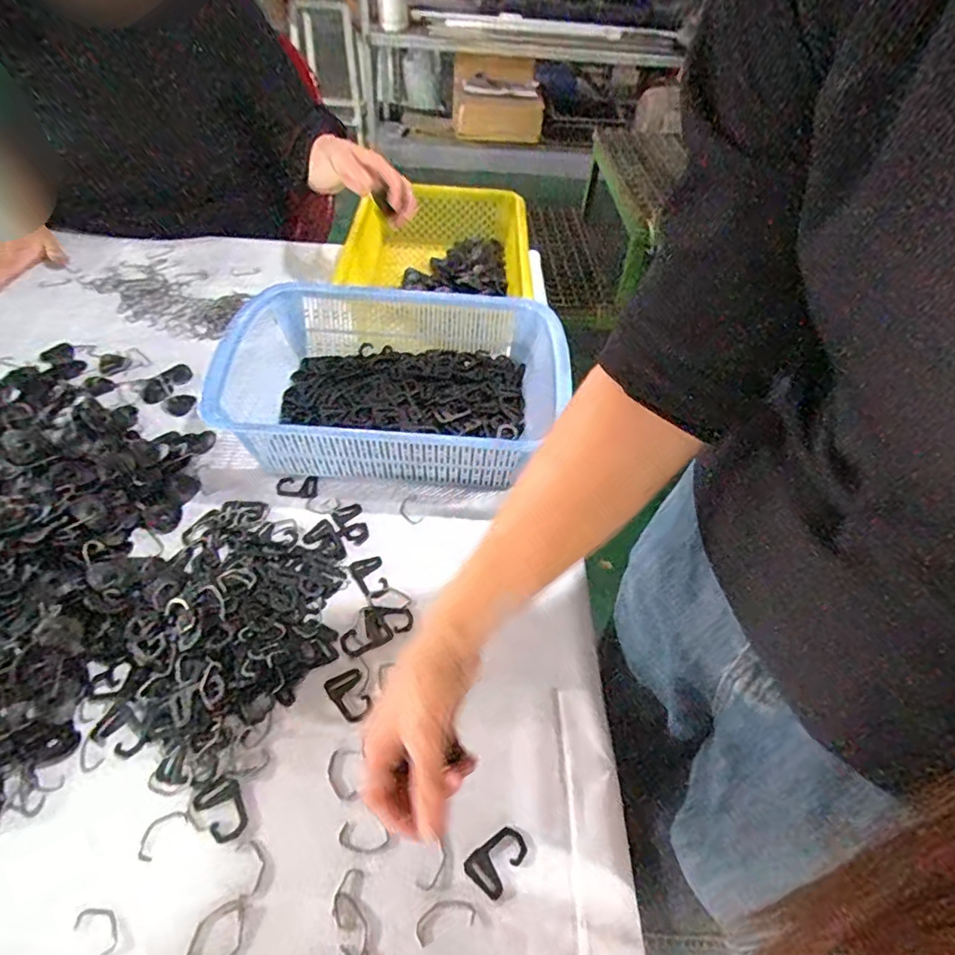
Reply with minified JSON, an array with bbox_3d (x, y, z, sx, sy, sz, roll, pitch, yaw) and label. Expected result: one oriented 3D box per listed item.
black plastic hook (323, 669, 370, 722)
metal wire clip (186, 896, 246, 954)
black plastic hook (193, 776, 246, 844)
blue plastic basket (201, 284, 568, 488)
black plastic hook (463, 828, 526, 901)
[{"bbox_3d":[-0.103,0.177,0.466,0.030,0.004,0.042,-27,55,-25],"label":"black plastic hook"},{"bbox_3d":[-0.163,0.287,0.358,0.039,0.004,0.029,-23,54,-22],"label":"metal wire clip"},{"bbox_3d":[-0.179,0.233,0.406,0.042,0.004,0.029,37,56,26],"label":"black plastic hook"},{"bbox_3d":[-0.096,-0.106,0.647,0.350,0.097,0.259,2,48,-2],"label":"blue plastic basket"},{"bbox_3d":[0.014,0.263,0.397,0.029,0.004,0.043,38,56,26],"label":"black plastic hook"}]

